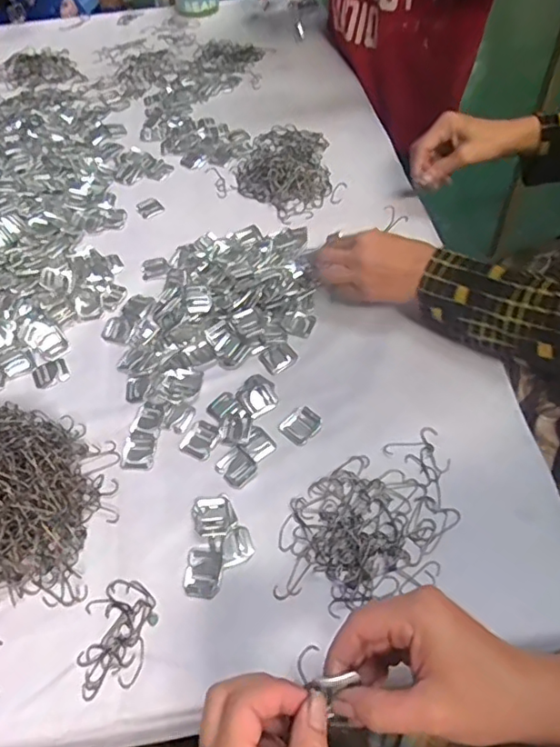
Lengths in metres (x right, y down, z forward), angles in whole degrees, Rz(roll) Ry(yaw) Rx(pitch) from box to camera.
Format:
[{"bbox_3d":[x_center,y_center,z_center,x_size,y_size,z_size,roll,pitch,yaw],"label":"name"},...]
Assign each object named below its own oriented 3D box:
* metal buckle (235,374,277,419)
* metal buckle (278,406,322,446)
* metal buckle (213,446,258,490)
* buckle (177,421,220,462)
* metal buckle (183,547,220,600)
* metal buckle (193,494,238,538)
[{"bbox_3d":[-0.022,0.021,0.560,0.038,0.005,0.043,-29,58,-15],"label":"metal buckle"},{"bbox_3d":[0.021,0.049,0.537,0.038,0.004,0.032,-38,61,-20],"label":"metal buckle"},{"bbox_3d":[-0.040,0.086,0.512,0.030,0.004,0.035,-40,62,-21],"label":"metal buckle"},{"bbox_3d":[-0.076,0.063,0.533,0.033,0.004,0.036,23,60,19],"label":"buckle"},{"bbox_3d":[-0.064,0.164,0.459,0.028,0.004,0.039,0,55,4],"label":"metal buckle"},{"bbox_3d":[-0.058,0.124,0.487,0.035,0.004,0.037,-17,56,-7],"label":"metal buckle"}]

